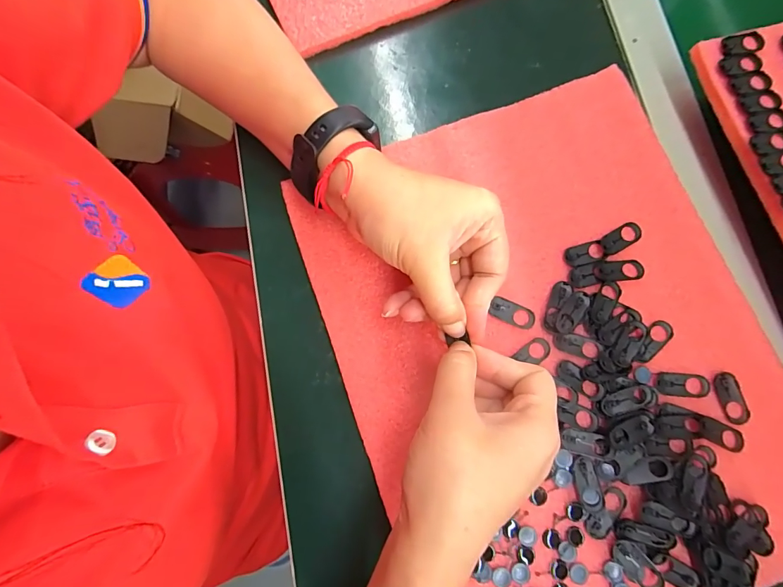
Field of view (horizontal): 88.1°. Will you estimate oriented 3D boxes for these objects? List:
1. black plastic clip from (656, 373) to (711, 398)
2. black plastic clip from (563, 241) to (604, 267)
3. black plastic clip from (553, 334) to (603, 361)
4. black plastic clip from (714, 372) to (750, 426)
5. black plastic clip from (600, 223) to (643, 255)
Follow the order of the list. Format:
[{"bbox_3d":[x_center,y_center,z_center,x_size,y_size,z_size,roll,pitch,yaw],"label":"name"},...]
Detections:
[{"bbox_3d":[0.184,0.058,0.254,0.032,0.004,0.014,4,80,2],"label":"black plastic clip"},{"bbox_3d":[0.129,-0.027,0.271,0.027,0.004,0.013,-17,80,-2],"label":"black plastic clip"},{"bbox_3d":[0.119,0.033,0.259,0.030,0.004,0.013,17,80,5],"label":"black plastic clip"},{"bbox_3d":[0.212,0.065,0.251,0.015,0.004,0.031,-15,79,-1],"label":"black plastic clip"},{"bbox_3d":[0.155,-0.037,0.272,0.031,0.004,0.013,-27,80,-4],"label":"black plastic clip"}]

